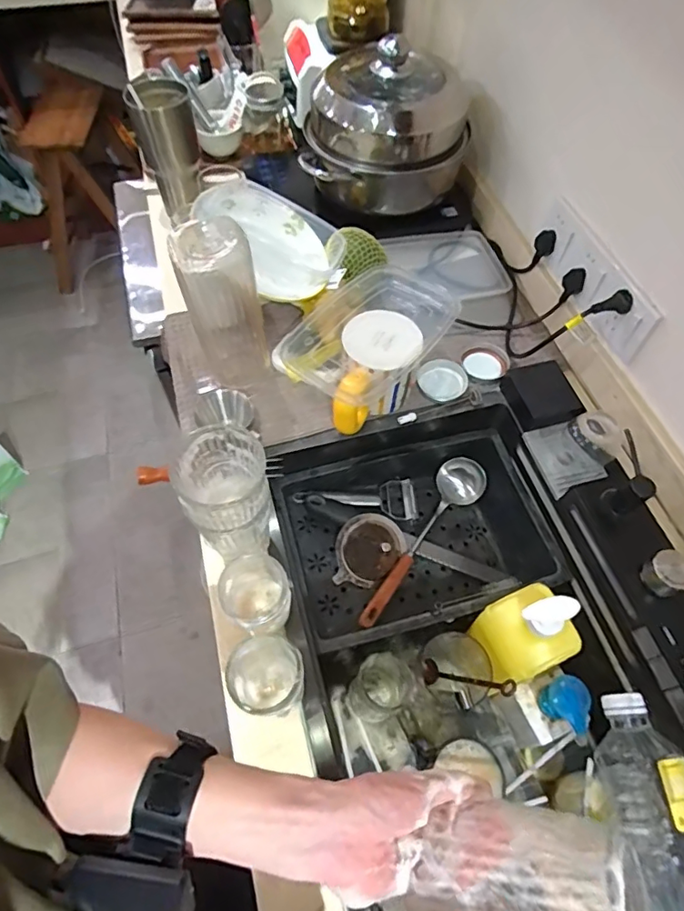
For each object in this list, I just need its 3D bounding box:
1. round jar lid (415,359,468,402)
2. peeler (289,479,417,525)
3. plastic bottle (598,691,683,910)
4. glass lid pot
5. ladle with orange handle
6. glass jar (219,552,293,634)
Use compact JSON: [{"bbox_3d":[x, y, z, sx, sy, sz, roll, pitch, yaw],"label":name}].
[{"bbox_3d":[0.140,-0.108,0.733,0.068,0.012,0.067,1,59,-1],"label":"round jar lid"},{"bbox_3d":[0.023,0.070,0.741,0.173,0.050,0.067,-10,60,-7],"label":"peeler"},{"bbox_3d":[0.298,0.362,0.484,0.067,0.073,0.256,-5,59,-4],"label":"plastic bottle"},{"bbox_3d":[0.070,-0.512,0.830,0.251,0.176,0.234,6,59,2],"label":"glass lid pot"},{"bbox_3d":[0.117,0.123,0.723,0.070,0.061,0.294,28,62,14],"label":"ladle with orange handle"},{"bbox_3d":[-0.086,0.143,0.526,0.065,0.086,0.062,1,59,-1],"label":"glass jar"}]

